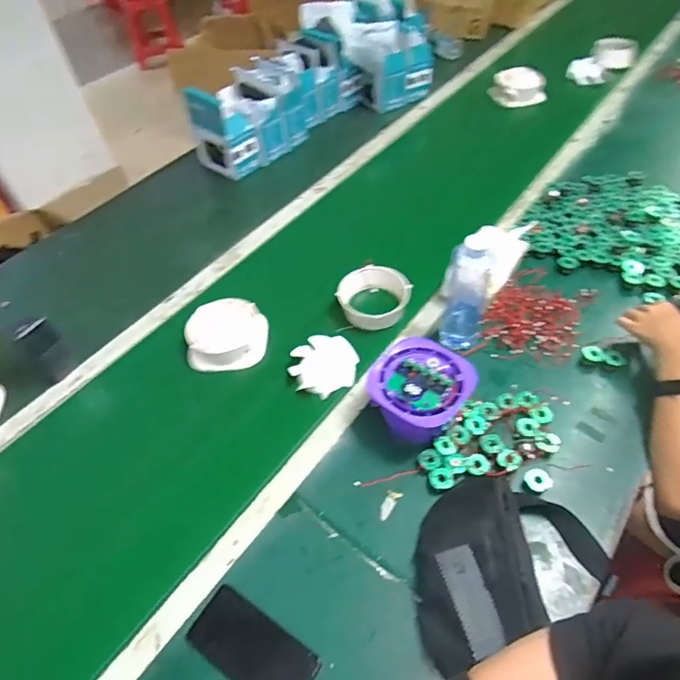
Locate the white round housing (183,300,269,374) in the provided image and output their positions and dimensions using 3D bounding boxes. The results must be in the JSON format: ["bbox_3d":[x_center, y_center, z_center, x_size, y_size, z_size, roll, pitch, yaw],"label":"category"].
[{"bbox_3d":[-0.204,-0.007,0.879,0.143,0.069,0.127,-3,52,2],"label":"white round housing"}]

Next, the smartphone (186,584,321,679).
[{"bbox_3d":[-0.111,0.387,0.600,0.164,0.013,0.076,26,58,22],"label":"smartphone"}]

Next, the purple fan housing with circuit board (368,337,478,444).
[{"bbox_3d":[0.121,0.079,0.749,0.144,0.087,0.140,28,59,24],"label":"purple fan housing with circuit board"}]

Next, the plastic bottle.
[{"bbox_3d":[0.207,-0.077,0.796,0.074,0.207,0.066,13,54,14],"label":"plastic bottle"}]

